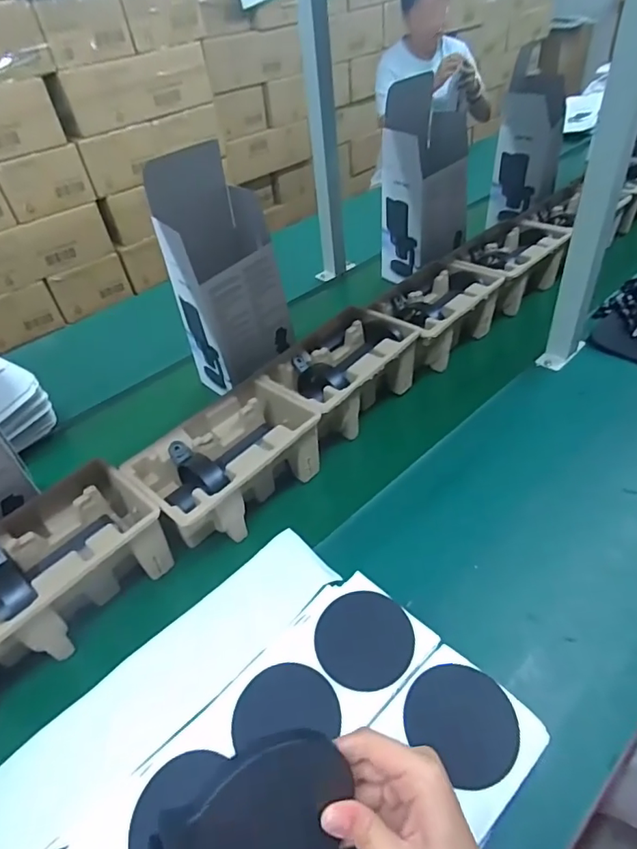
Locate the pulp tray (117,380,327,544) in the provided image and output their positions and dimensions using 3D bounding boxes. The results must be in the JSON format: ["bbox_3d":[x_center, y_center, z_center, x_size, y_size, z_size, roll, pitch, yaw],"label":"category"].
[{"bbox_3d":[-0.116,0.056,0.663,0.148,0.100,0.231,26,51,33],"label":"pulp tray"}]

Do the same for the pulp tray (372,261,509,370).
[{"bbox_3d":[0.202,-0.184,0.864,0.227,0.101,0.144,-35,47,-28],"label":"pulp tray"}]

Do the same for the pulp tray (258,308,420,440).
[{"bbox_3d":[0.036,-0.073,0.770,0.231,0.099,0.147,-36,48,-29],"label":"pulp tray"}]

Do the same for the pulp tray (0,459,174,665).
[{"bbox_3d":[-0.299,0.171,0.576,0.154,0.112,0.228,29,52,35],"label":"pulp tray"}]

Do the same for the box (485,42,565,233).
[{"bbox_3d":[0.498,-0.664,1.174,0.140,0.315,0.174,11,44,20],"label":"box"}]

